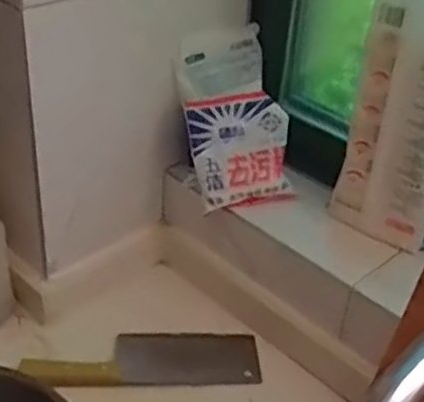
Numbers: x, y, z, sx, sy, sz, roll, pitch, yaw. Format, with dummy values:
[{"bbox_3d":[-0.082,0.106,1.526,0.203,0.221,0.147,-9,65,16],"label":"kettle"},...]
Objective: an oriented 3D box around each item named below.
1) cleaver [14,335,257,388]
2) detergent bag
[{"bbox_3d":[-0.078,0.183,0.831,0.267,0.027,0.079,-3,36,-9],"label":"cleaver"},{"bbox_3d":[0.026,-0.096,0.887,0.129,0.177,0.132,-13,38,-22],"label":"detergent bag"}]

